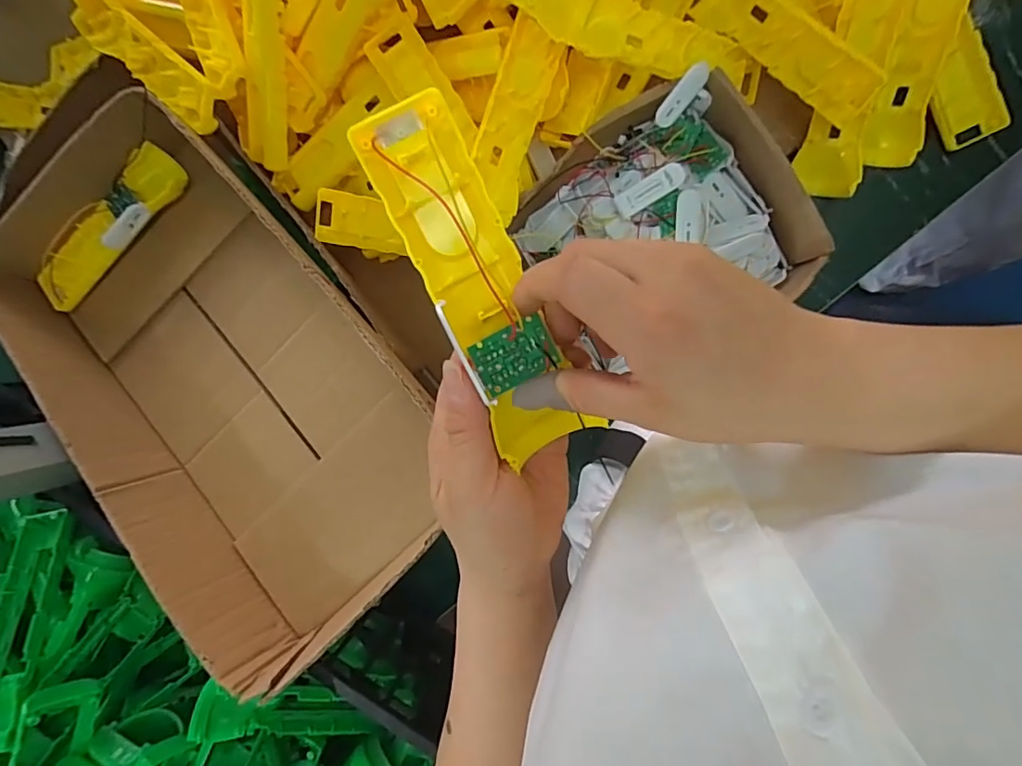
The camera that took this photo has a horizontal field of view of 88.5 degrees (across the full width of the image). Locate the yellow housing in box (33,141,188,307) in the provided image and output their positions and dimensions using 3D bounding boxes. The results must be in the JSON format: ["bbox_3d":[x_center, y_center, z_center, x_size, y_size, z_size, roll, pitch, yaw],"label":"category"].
[{"bbox_3d":[-0.355,-0.135,0.463,0.162,0.032,0.048,-43,85,8],"label":"yellow housing in box"}]

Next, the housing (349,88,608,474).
[{"bbox_3d":[-0.014,-0.043,0.235,0.042,0.022,0.161,-21,102,9],"label":"housing"}]

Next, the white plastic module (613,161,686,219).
[{"bbox_3d":[0.113,-0.158,0.428,0.057,0.013,0.021,-32,87,9],"label":"white plastic module"}]

